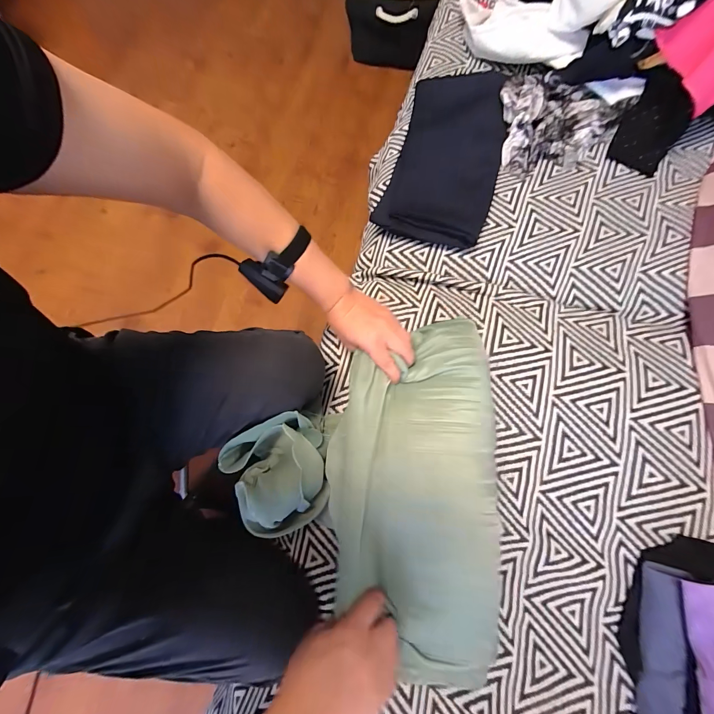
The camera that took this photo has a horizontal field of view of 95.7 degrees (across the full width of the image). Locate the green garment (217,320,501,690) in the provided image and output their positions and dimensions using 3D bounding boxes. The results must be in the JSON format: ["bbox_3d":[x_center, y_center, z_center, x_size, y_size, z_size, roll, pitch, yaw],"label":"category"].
[{"bbox_3d":[0.004,0.164,0.447,0.346,0.080,0.442,3,74,0],"label":"green garment"}]

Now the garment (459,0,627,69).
[{"bbox_3d":[0.360,-0.730,0.624,0.280,0.207,0.201,22,75,5],"label":"garment"}]

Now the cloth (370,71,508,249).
[{"bbox_3d":[0.179,-0.396,0.611,0.197,0.048,0.366,19,88,1],"label":"cloth"}]

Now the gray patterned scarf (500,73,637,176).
[{"bbox_3d":[0.399,-0.463,0.623,0.255,0.099,0.170,-16,75,-5],"label":"gray patterned scarf"}]

